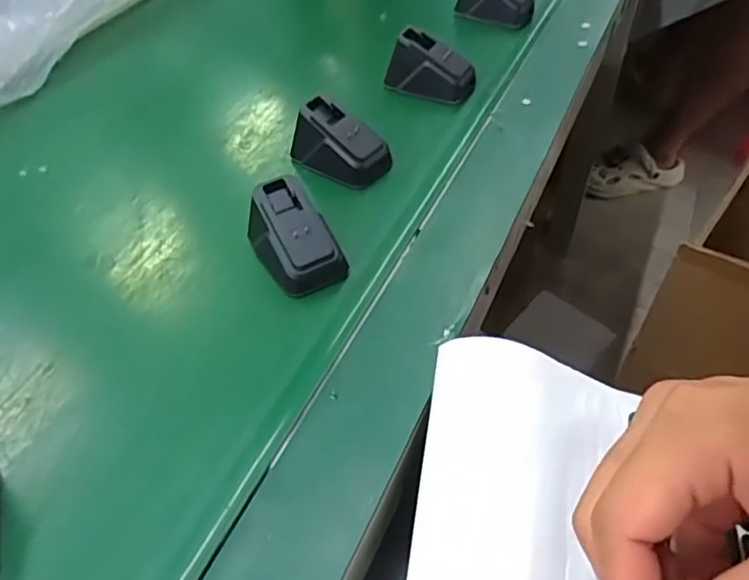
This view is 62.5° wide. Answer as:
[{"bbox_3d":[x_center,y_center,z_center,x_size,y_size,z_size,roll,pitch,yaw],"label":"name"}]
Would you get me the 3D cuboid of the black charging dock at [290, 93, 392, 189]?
[{"bbox_3d":[-0.026,-0.103,0.431,0.067,0.039,0.038,23,54,23],"label":"black charging dock"}]

